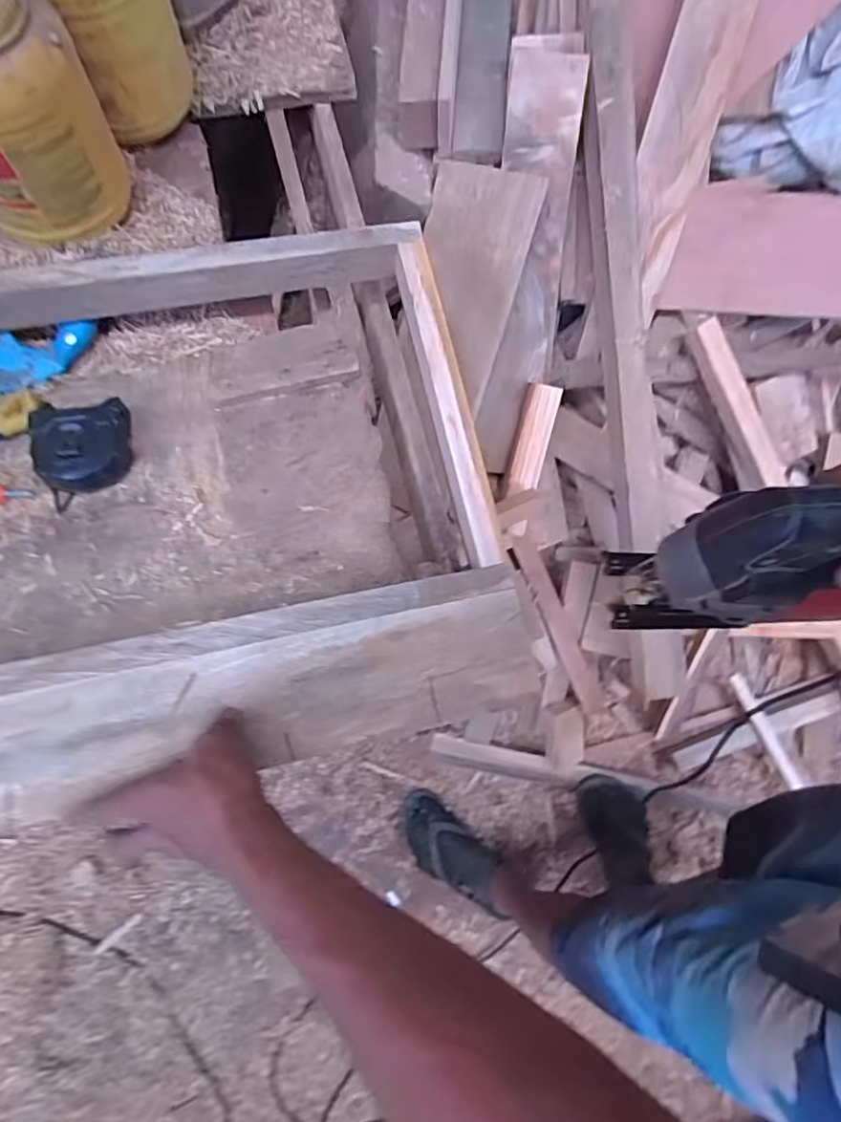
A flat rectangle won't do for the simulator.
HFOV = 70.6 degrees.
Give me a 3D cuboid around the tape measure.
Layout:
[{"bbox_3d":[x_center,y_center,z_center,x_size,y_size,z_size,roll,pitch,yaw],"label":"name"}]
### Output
[{"bbox_3d":[-0.319,-0.106,0.562,0.084,0.045,0.088,-11,71,-7],"label":"tape measure"}]

